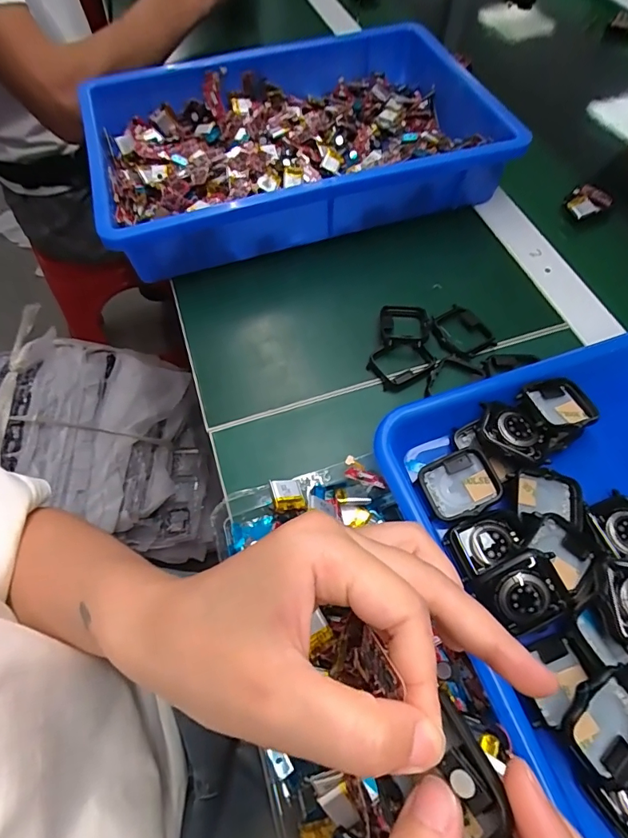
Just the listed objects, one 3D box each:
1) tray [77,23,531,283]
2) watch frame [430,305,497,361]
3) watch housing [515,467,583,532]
[{"bbox_3d":[-0.023,-0.290,0.460,0.385,0.067,0.297,-13,62,-7],"label":"tray"},{"bbox_3d":[0.115,-0.068,0.344,0.037,0.015,0.045,-22,63,-12],"label":"watch frame"},{"bbox_3d":[0.136,0.046,0.261,0.041,0.011,0.032,8,82,-3],"label":"watch housing"}]

